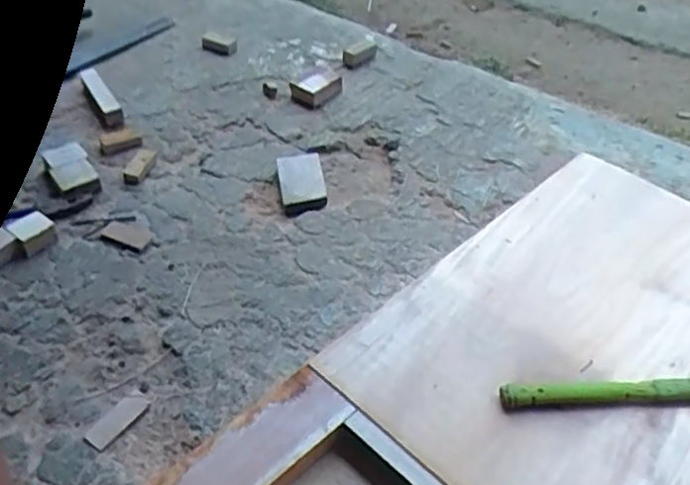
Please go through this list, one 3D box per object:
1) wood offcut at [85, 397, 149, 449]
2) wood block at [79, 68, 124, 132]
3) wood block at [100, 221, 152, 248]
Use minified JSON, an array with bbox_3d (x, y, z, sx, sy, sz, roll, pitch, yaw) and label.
[{"bbox_3d":[-0.263,0.205,0.776,0.031,0.010,0.073,26,51,24],"label":"wood offcut"},{"bbox_3d":[-0.433,-0.259,1.209,0.033,0.035,0.159,-24,50,-21],"label":"wood block"},{"bbox_3d":[-0.320,-0.014,0.995,0.073,0.005,0.040,18,48,17],"label":"wood block"}]

